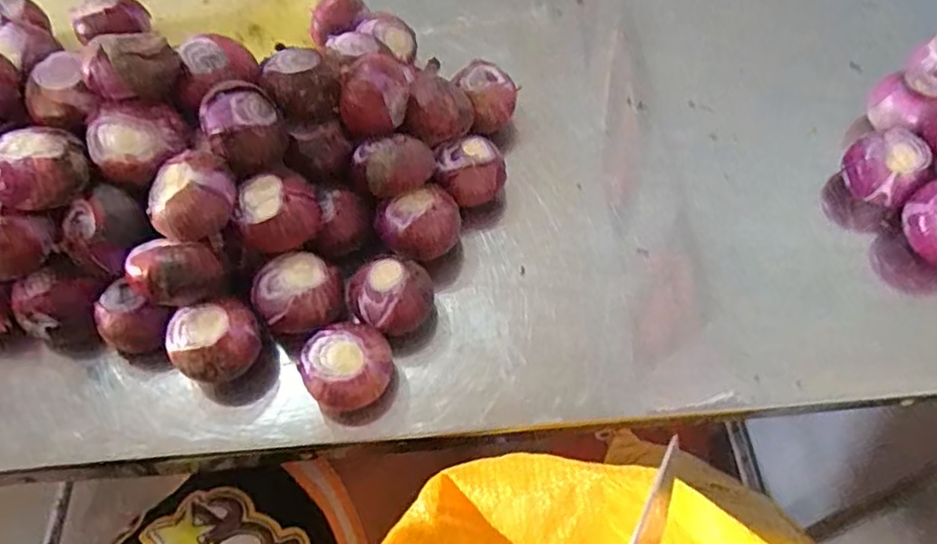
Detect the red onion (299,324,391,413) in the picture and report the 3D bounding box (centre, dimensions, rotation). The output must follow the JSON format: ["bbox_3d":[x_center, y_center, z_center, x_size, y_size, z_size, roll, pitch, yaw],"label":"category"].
[{"bbox_3d":[-0.072,0.058,0.400,0.051,0.039,0.046,-16,58,-8],"label":"red onion"}]

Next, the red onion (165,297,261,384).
[{"bbox_3d":[-0.154,0.046,0.411,0.050,0.044,0.043,-22,59,-11],"label":"red onion"}]

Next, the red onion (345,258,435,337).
[{"bbox_3d":[-0.049,0.016,0.424,0.052,0.040,0.049,-3,57,1],"label":"red onion"}]

